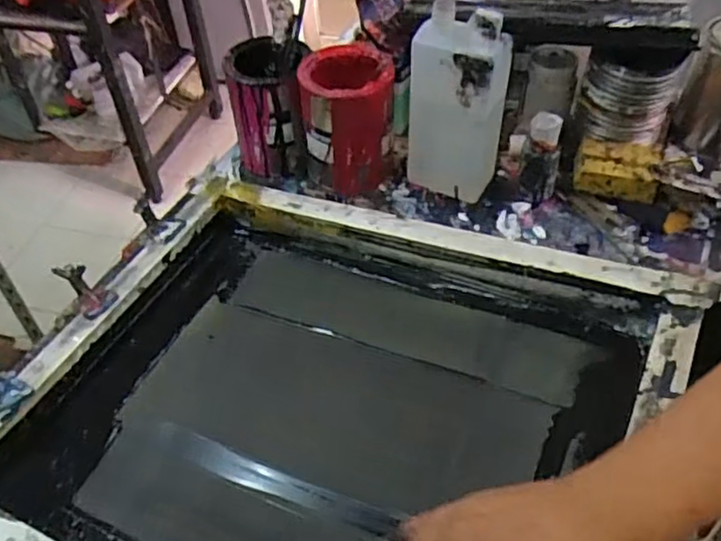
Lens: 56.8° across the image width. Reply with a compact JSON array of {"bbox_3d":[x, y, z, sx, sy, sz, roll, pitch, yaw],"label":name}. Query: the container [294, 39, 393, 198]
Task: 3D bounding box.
[{"bbox_3d":[-0.015,-0.181,0.805,0.108,0.141,0.105,-6,47,-1],"label":"container"}]

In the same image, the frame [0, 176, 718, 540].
[{"bbox_3d":[-0.038,0.116,0.589,0.545,0.066,0.448,14,49,25],"label":"frame"}]

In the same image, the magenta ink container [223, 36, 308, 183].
[{"bbox_3d":[-0.113,-0.199,0.850,0.094,0.150,0.103,-2,47,3],"label":"magenta ink container"}]

